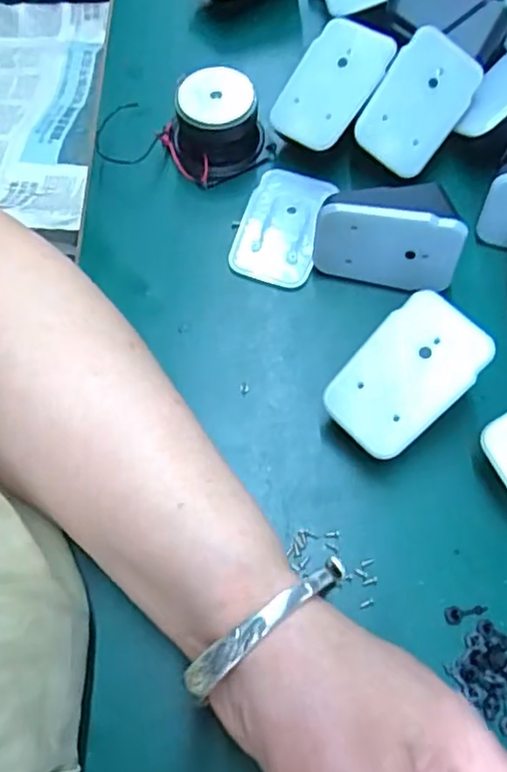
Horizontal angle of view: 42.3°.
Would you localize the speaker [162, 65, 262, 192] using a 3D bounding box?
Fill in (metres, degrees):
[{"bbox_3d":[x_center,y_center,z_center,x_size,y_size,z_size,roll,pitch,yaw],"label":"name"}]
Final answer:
[{"bbox_3d":[-0.021,-0.140,0.354,0.047,0.038,0.041,-30,69,-11],"label":"speaker"}]

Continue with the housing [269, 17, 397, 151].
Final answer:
[{"bbox_3d":[0.040,-0.159,0.345,0.044,0.005,0.069,30,90,18],"label":"housing"}]

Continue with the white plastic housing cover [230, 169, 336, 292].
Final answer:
[{"bbox_3d":[0.015,-0.085,0.348,0.041,0.006,0.067,16,68,8],"label":"white plastic housing cover"}]

